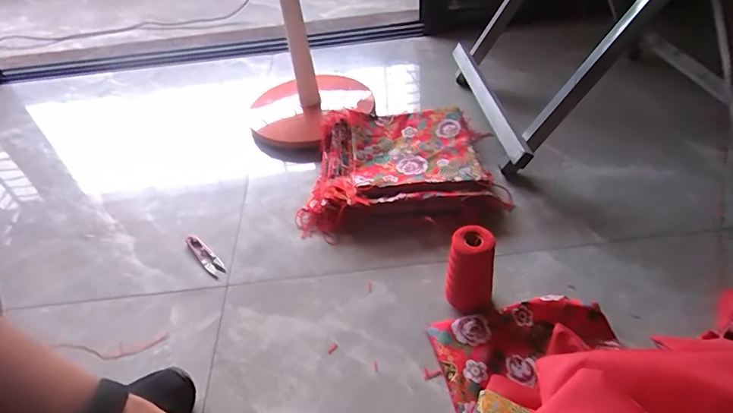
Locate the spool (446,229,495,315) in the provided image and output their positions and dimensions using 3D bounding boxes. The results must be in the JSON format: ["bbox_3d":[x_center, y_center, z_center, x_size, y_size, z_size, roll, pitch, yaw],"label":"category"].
[{"bbox_3d":[0.130,0.086,0.557,0.054,0.121,0.049,7,46,14],"label":"spool"}]

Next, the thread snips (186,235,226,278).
[{"bbox_3d":[-0.256,0.077,0.695,0.024,0.005,0.104,-37,51,-28],"label":"thread snips"}]

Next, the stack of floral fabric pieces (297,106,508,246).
[{"bbox_3d":[0.055,-0.079,0.781,0.340,0.067,0.249,-6,44,1],"label":"stack of floral fabric pieces"}]

